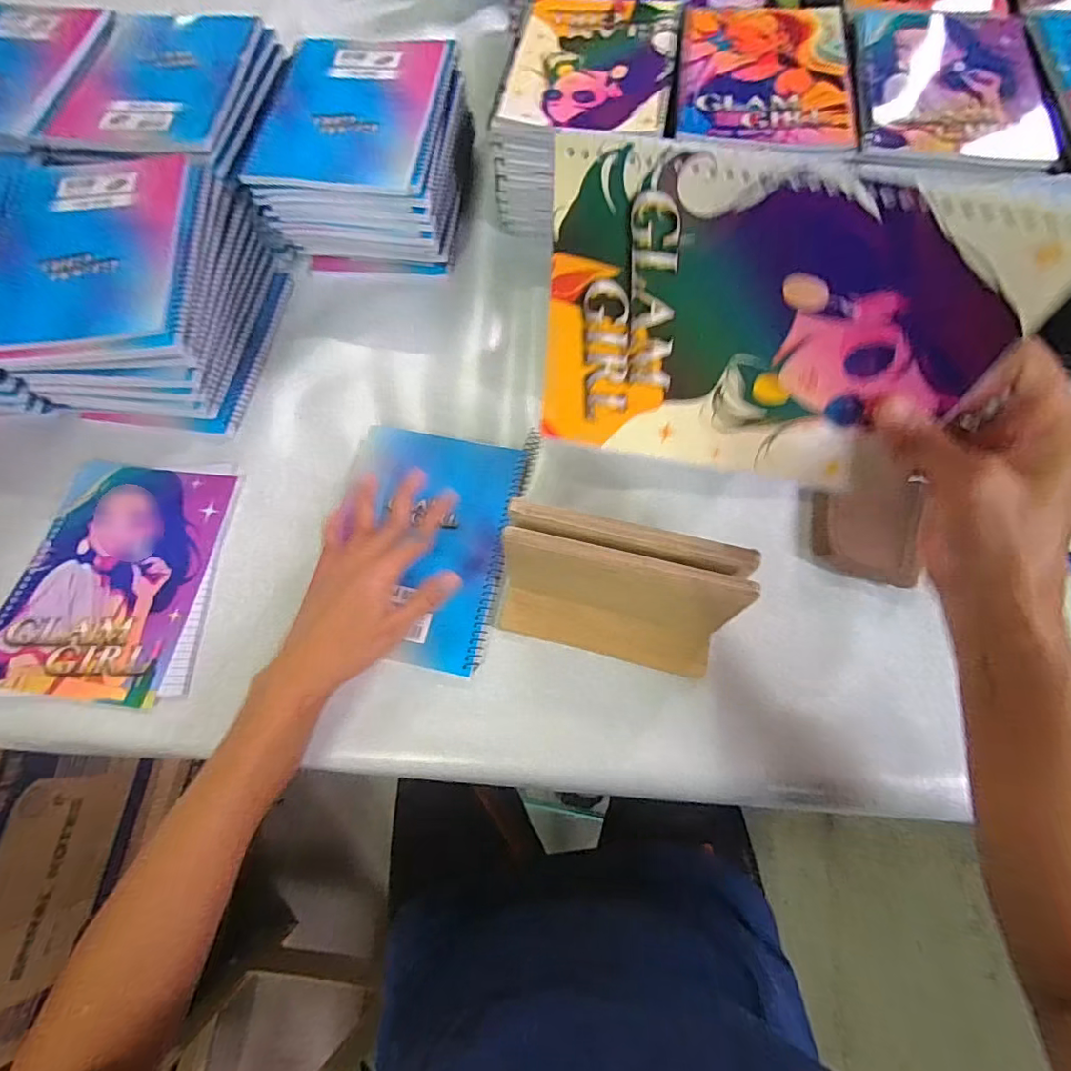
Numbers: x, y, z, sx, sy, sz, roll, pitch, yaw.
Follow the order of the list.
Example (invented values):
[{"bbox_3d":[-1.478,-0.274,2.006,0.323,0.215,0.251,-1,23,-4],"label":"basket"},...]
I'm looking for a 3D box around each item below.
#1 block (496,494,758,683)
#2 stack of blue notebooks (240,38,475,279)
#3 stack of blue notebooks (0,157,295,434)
[{"bbox_3d":[0.058,0.042,0.366,0.169,0.115,0.066,13,72,6],"label":"block"},{"bbox_3d":[-0.160,-0.374,0.538,0.156,0.112,0.187,6,72,4],"label":"stack of blue notebooks"},{"bbox_3d":[-0.353,-0.215,0.482,0.179,0.112,0.215,2,71,2],"label":"stack of blue notebooks"}]

